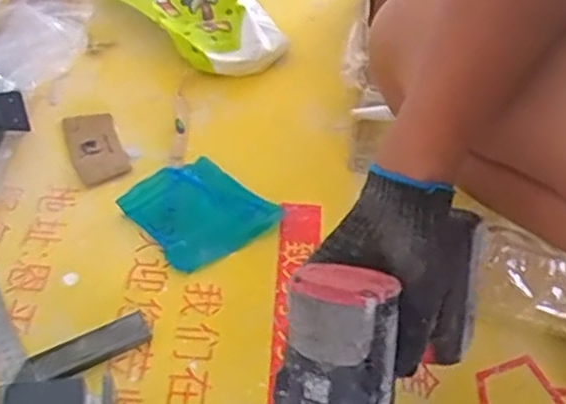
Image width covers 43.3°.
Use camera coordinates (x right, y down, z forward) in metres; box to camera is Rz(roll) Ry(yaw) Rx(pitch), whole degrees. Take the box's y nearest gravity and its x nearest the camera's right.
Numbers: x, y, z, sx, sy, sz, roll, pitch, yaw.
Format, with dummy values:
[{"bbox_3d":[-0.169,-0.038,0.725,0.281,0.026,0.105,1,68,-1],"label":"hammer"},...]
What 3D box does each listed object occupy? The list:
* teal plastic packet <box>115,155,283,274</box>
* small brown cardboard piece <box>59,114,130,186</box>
[{"bbox_3d":[-0.090,0.006,0.786,0.127,0.025,0.130,37,55,26],"label":"teal plastic packet"},{"bbox_3d":[-0.223,-0.065,0.851,0.060,0.004,0.104,-16,59,-18],"label":"small brown cardboard piece"}]

